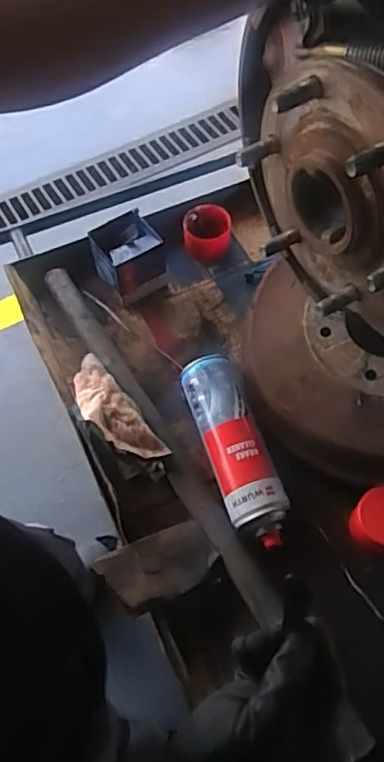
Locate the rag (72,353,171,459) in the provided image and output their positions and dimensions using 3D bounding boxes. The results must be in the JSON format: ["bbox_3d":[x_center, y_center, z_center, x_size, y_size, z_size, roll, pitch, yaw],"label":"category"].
[{"bbox_3d":[-0.091,0.029,0.651,0.056,0.030,0.147,-31,65,-16],"label":"rag"}]

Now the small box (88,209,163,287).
[{"bbox_3d":[-0.087,-0.166,0.779,0.077,0.070,0.076,-30,65,-16],"label":"small box"}]

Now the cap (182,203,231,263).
[{"bbox_3d":[0.020,-0.207,0.827,0.064,0.049,0.060,-5,61,-2],"label":"cap"}]

